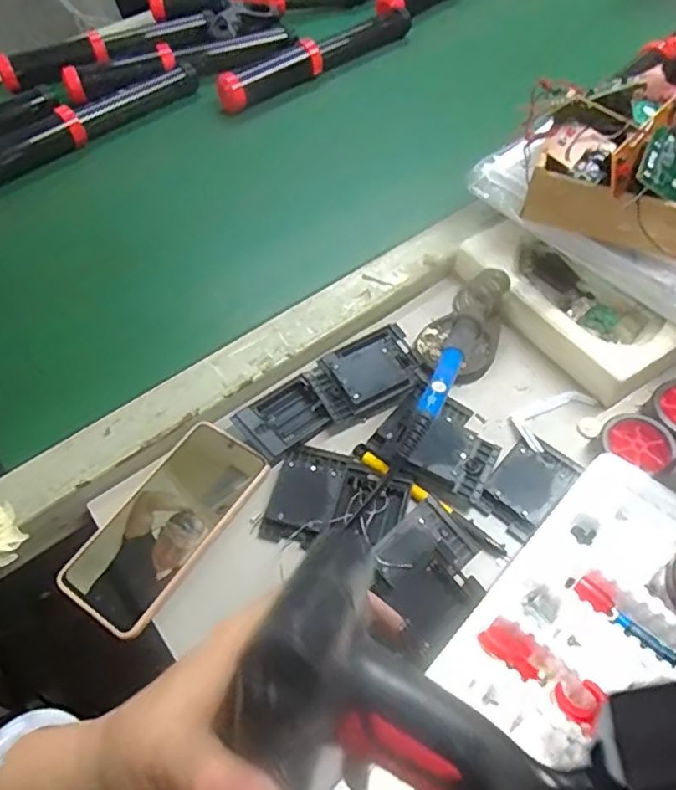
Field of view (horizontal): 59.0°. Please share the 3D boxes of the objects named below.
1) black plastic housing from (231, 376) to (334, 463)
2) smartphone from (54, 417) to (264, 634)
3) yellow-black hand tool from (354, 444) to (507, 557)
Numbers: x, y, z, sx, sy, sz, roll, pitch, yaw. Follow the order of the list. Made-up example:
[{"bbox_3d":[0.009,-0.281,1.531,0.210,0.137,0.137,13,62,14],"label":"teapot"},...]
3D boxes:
[{"bbox_3d":[-0.044,0.018,0.501,0.072,0.016,0.055,-37,62,-20],"label":"black plastic housing"},{"bbox_3d":[-0.129,0.095,0.454,0.079,0.012,0.160,28,61,20],"label":"smartphone"},{"bbox_3d":[0.067,0.078,0.459,0.137,0.014,0.016,34,63,23],"label":"yellow-black hand tool"}]

